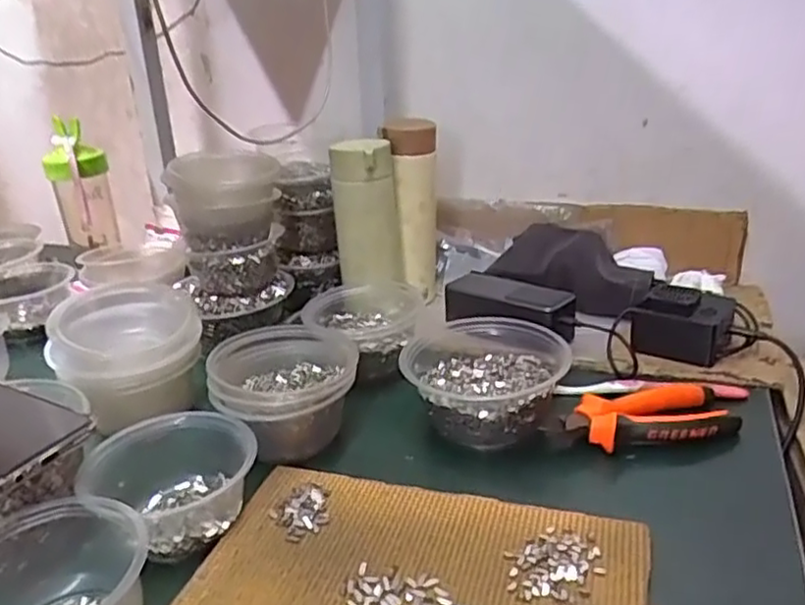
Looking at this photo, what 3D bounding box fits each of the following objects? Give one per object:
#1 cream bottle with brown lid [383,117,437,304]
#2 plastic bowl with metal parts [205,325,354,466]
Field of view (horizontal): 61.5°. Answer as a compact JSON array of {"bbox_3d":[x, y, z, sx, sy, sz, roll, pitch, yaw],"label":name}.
[{"bbox_3d":[0.013,-0.104,0.768,0.054,0.199,0.059,-3,24,1],"label":"cream bottle with brown lid"},{"bbox_3d":[-0.095,0.073,0.554,0.116,0.068,0.106,-12,26,-19],"label":"plastic bowl with metal parts"}]

